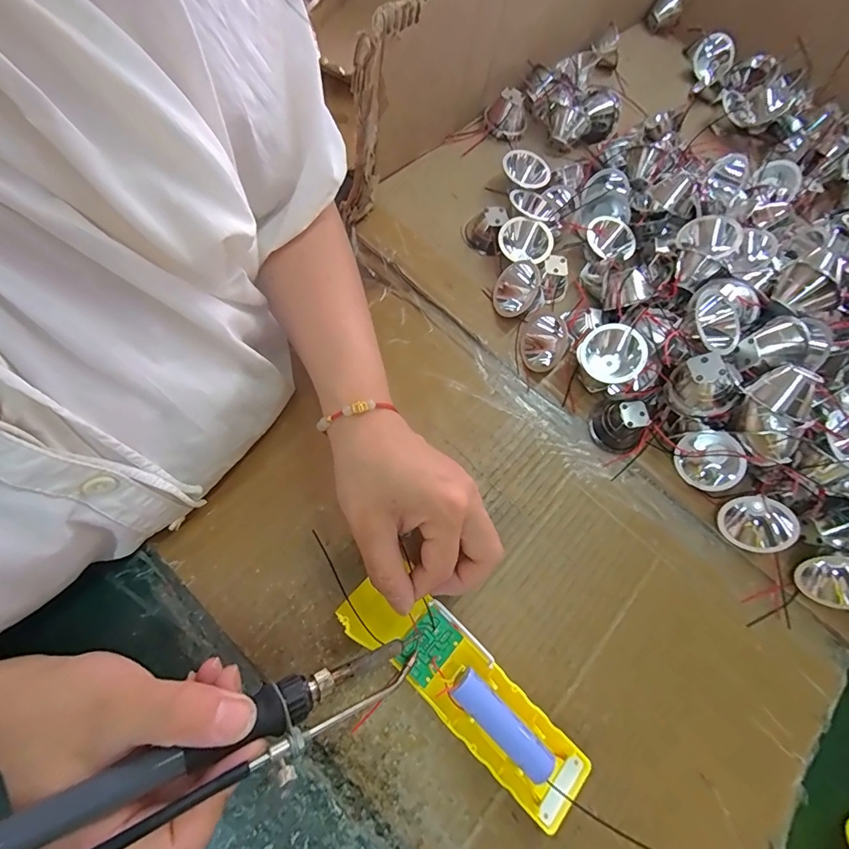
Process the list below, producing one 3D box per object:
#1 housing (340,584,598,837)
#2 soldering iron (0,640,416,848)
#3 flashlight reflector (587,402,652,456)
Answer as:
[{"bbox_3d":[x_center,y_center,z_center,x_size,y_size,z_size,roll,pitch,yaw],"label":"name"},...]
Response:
[{"bbox_3d":[0.021,0.145,0.248,0.156,0.025,0.044,39,69,11],"label":"housing"},{"bbox_3d":[-0.101,0.141,0.176,0.217,0.028,0.031,-10,64,-32],"label":"soldering iron"},{"bbox_3d":[0.143,0.000,0.326,0.031,0.028,0.038,-40,73,-19],"label":"flashlight reflector"}]

